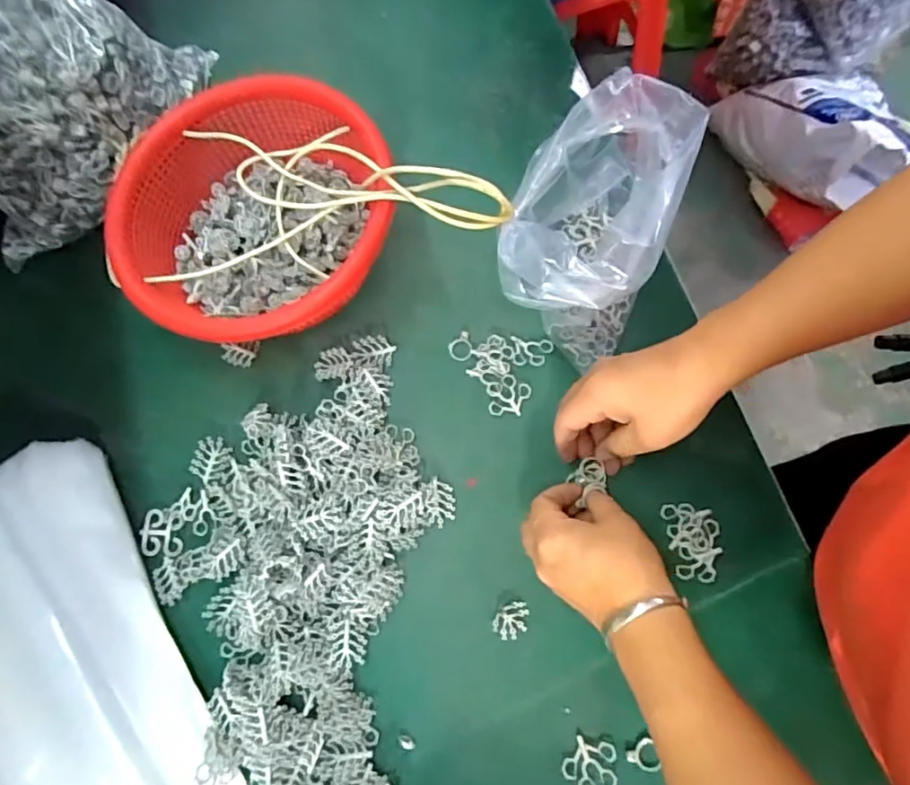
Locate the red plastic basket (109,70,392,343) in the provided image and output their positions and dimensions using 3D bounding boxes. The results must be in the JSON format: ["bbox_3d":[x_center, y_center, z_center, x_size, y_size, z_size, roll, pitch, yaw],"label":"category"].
[{"bbox_3d":[-0.164,-0.147,0.460,0.211,0.096,0.224,-2,75,6],"label":"red plastic basket"}]

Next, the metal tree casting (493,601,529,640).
[{"bbox_3d":[0.042,0.166,0.406,0.021,0.008,0.029,42,83,14],"label":"metal tree casting"}]

